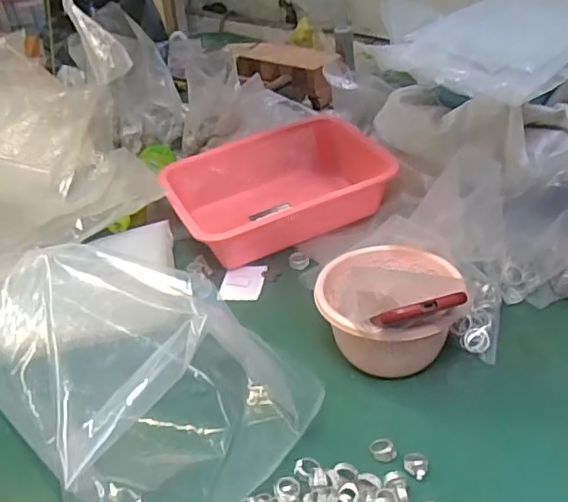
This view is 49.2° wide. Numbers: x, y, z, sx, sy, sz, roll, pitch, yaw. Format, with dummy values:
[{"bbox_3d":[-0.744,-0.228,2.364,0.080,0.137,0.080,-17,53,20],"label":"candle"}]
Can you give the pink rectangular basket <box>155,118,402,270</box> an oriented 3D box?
[{"bbox_3d":[-0.017,-0.095,0.945,0.315,0.101,0.246,-18,35,-16],"label":"pink rectangular basket"}]

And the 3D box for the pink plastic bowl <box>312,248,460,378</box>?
[{"bbox_3d":[0.110,0.069,0.661,0.139,0.089,0.146,-5,34,3],"label":"pink plastic bowl"}]

